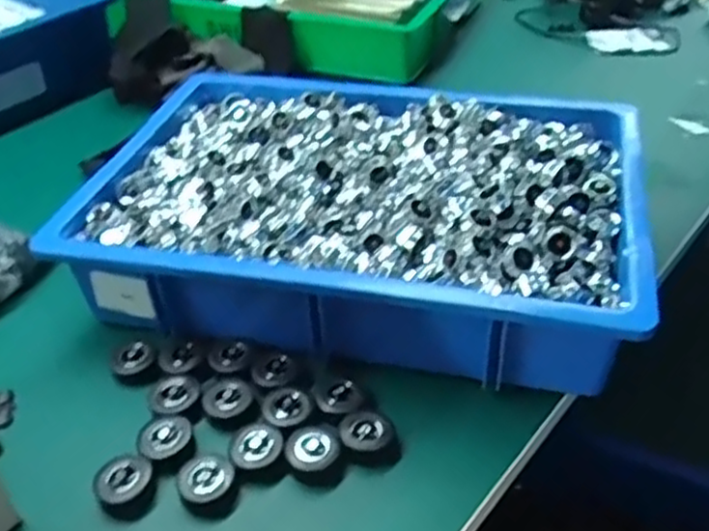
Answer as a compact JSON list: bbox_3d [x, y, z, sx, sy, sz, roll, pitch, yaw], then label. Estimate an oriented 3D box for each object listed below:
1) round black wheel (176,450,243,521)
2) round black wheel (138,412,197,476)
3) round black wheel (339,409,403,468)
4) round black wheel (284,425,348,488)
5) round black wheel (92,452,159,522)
[{"bbox_3d":[-0.096,0.142,0.477,0.037,0.015,0.043,-16,43,-17],"label":"round black wheel"},{"bbox_3d":[-0.132,0.120,0.505,0.036,0.017,0.036,-1,41,1],"label":"round black wheel"},{"bbox_3d":[0.011,0.119,0.504,0.041,0.023,0.038,-1,41,1],"label":"round black wheel"},{"bbox_3d":[-0.028,0.129,0.494,0.036,0.024,0.040,-18,43,-18],"label":"round black wheel"},{"bbox_3d":[-0.149,0.145,0.476,0.037,0.017,0.038,-1,41,1],"label":"round black wheel"}]

